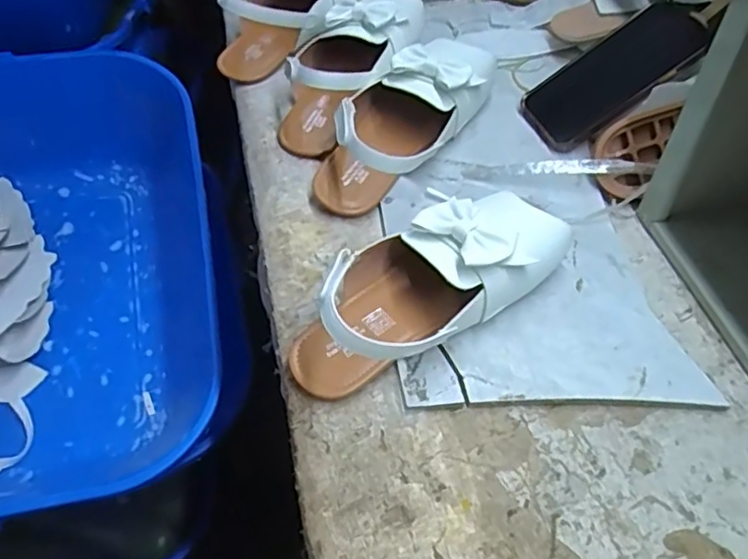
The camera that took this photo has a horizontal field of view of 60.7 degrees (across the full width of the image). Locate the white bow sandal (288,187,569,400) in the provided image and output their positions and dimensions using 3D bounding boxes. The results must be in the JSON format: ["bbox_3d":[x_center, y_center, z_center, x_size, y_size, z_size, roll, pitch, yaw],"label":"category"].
[{"bbox_3d":[0.033,0.000,0.424,0.207,0.086,0.092,-31,58,-5],"label":"white bow sandal"}]

